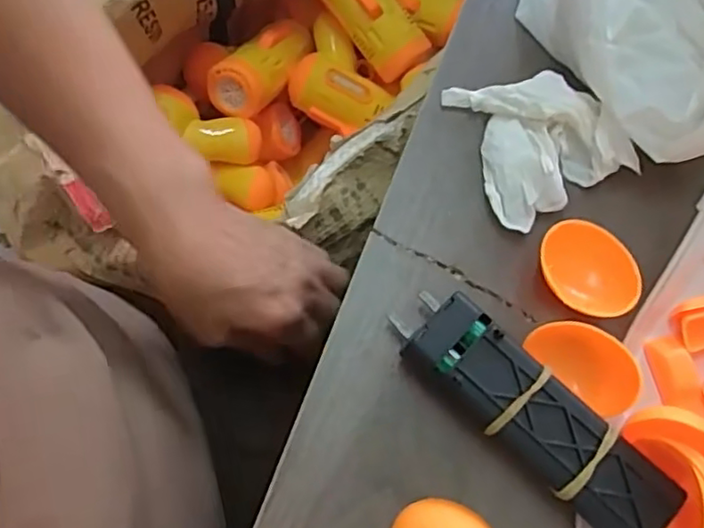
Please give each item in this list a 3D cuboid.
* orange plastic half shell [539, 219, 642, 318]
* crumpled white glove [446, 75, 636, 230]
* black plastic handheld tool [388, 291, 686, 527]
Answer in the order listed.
[{"bbox_3d":[0.097,0.003,0.267,0.033,0.015,0.041,-38,76,-11],"label":"orange plastic half shell"},{"bbox_3d":[0.084,-0.056,0.284,0.064,0.021,0.068,-16,73,-5],"label":"crumpled white glove"},{"bbox_3d":[0.067,0.058,0.245,0.115,0.023,0.031,41,76,12],"label":"black plastic handheld tool"}]

